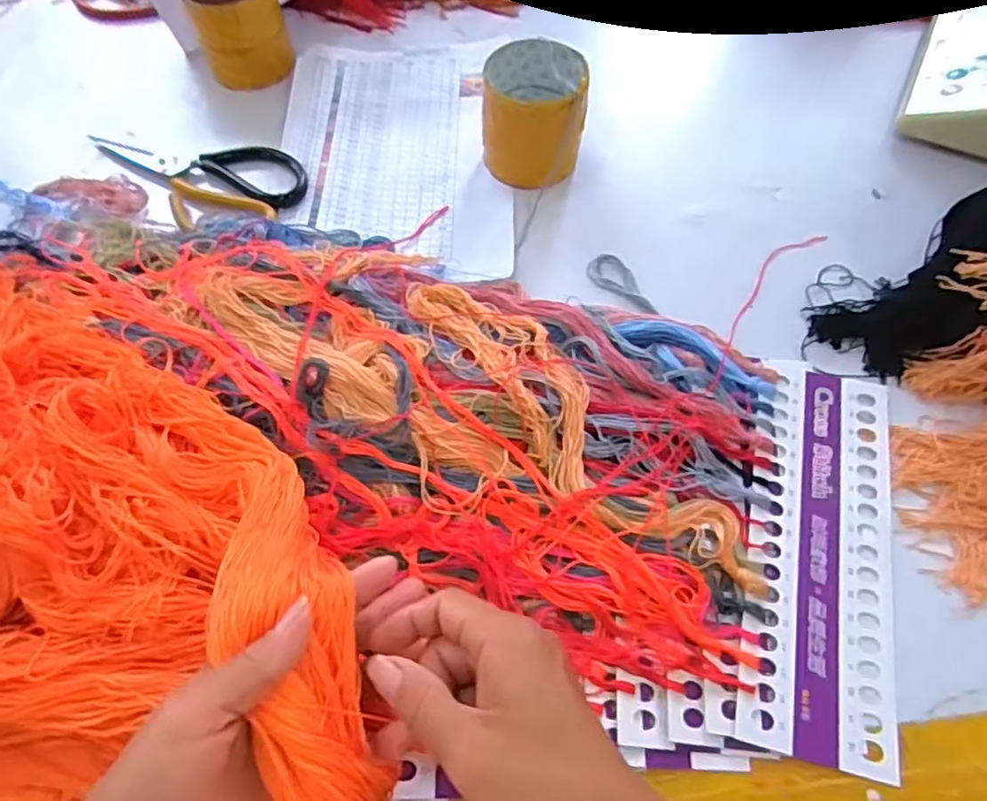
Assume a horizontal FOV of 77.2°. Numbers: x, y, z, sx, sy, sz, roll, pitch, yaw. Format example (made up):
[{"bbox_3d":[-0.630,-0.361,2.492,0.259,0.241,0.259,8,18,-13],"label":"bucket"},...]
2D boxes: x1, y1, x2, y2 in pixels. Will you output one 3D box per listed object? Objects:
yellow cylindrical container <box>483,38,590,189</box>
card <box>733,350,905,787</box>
[{"bbox_3d":[0.031,-0.232,0.510,0.085,0.076,0.094,-1,61,0],"label":"yellow cylindrical container"},{"bbox_3d":[0.199,0.083,0.372,0.082,0.005,0.240,13,61,8],"label":"card"}]

